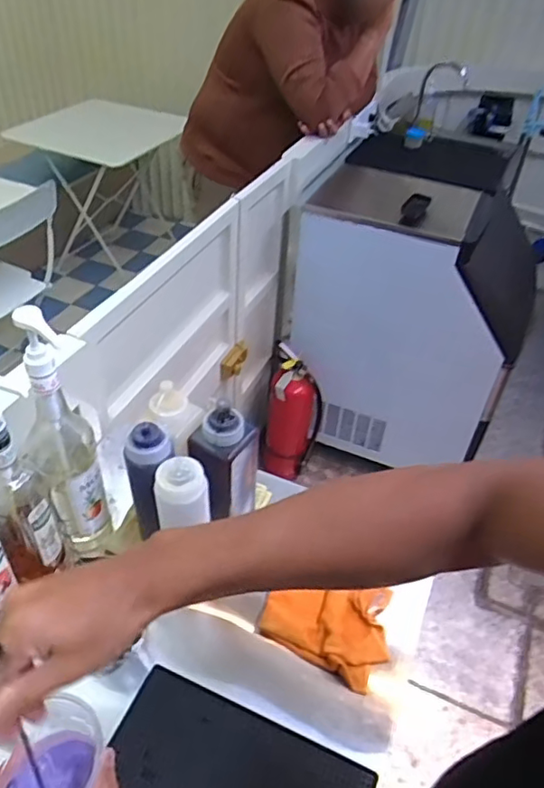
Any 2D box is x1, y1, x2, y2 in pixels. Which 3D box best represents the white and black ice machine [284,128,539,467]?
[{"bbox_3d":[0.374,-0.244,1.858,0.629,0.826,0.556,9,41,5],"label":"white and black ice machine"}]

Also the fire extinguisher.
[{"bbox_3d":[0.068,0.077,1.859,0.177,0.430,0.175,9,42,6],"label":"fire extinguisher"}]

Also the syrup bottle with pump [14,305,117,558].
[{"bbox_3d":[-0.270,0.071,0.764,0.081,0.389,0.073,-13,44,-19],"label":"syrup bottle with pump"}]

